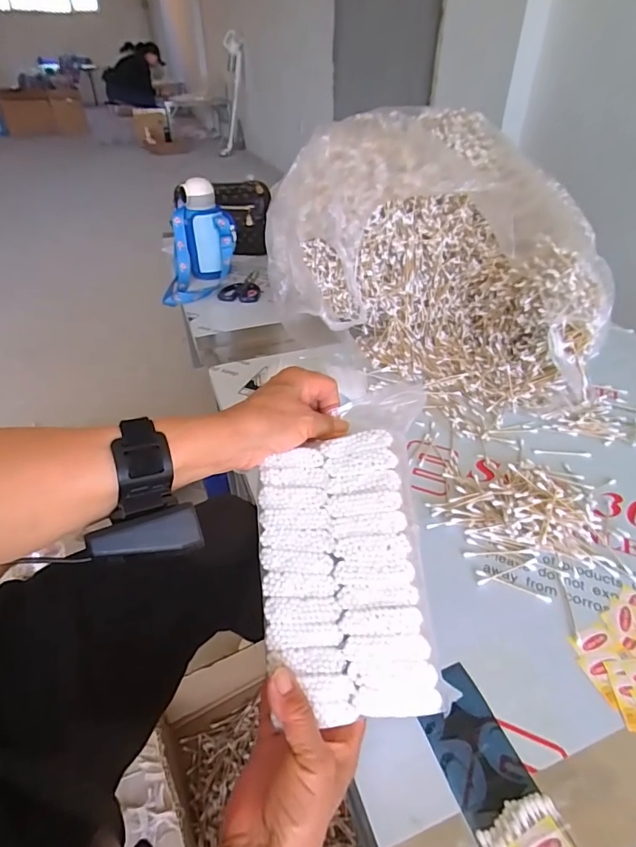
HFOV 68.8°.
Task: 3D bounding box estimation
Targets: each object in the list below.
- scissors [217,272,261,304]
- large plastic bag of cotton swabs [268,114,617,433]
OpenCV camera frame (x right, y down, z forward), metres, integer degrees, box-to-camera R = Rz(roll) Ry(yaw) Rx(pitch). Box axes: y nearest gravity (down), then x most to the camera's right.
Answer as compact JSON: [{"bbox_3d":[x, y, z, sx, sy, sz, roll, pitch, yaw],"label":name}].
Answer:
[{"bbox_3d":[-0.181,-0.316,1.078,0.093,0.018,0.151,-1,38,-1],"label":"scissors"},{"bbox_3d":[0.221,-0.301,0.809,0.582,0.324,0.459,30,47,33],"label":"large plastic bag of cotton swabs"}]

